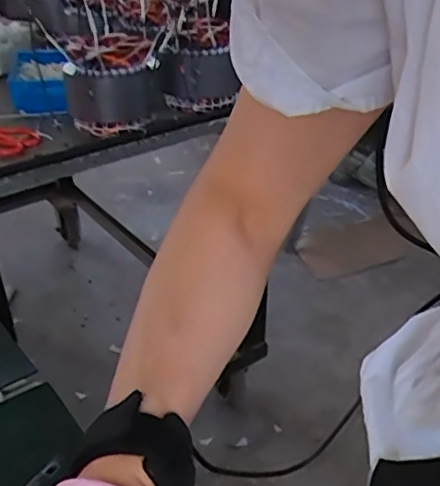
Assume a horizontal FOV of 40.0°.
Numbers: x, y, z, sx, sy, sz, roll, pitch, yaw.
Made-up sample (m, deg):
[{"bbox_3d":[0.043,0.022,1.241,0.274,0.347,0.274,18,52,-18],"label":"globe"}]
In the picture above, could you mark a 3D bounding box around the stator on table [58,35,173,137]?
[{"bbox_3d":[-0.172,-0.277,1.019,0.161,0.136,0.169,-3,33,-4],"label":"stator on table"}]

